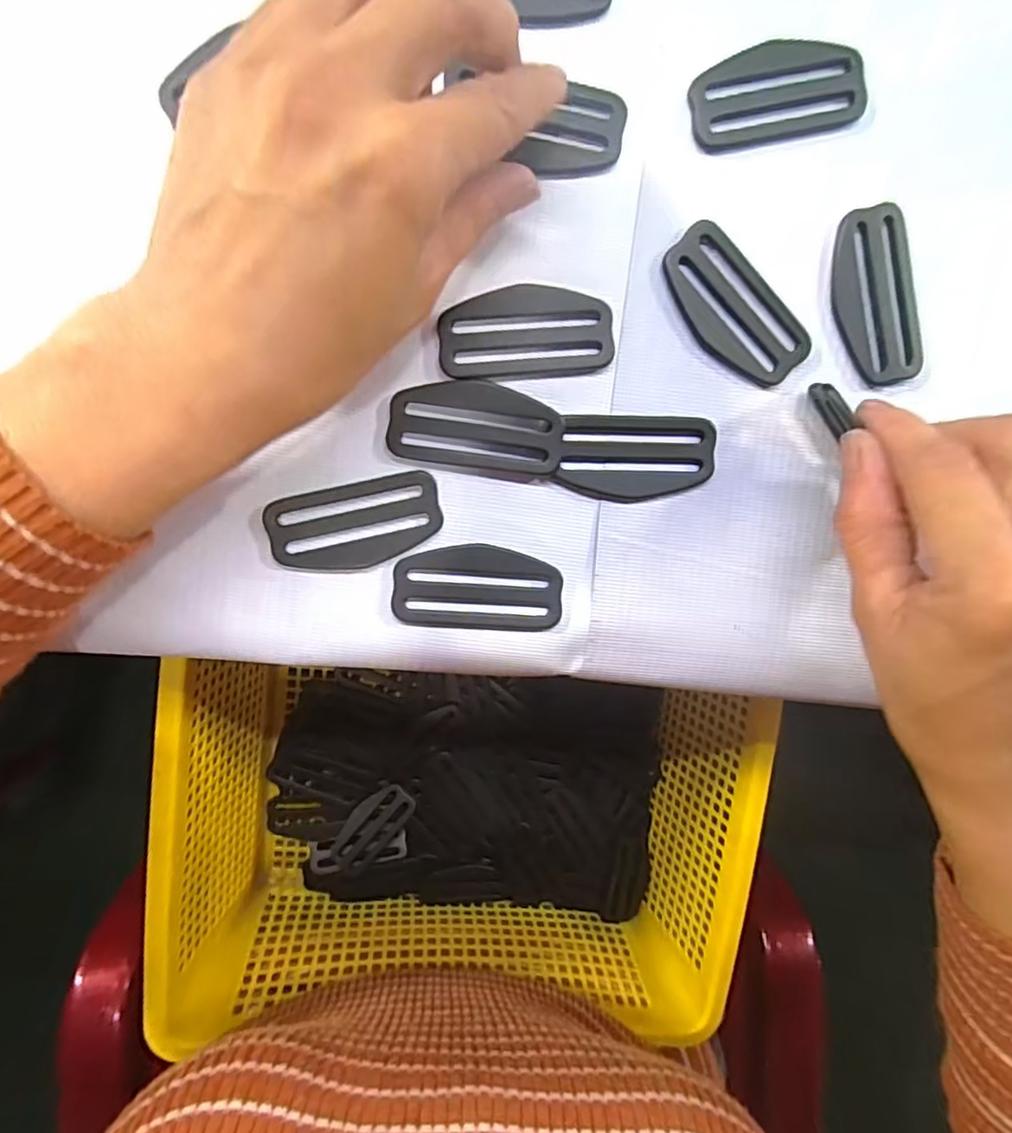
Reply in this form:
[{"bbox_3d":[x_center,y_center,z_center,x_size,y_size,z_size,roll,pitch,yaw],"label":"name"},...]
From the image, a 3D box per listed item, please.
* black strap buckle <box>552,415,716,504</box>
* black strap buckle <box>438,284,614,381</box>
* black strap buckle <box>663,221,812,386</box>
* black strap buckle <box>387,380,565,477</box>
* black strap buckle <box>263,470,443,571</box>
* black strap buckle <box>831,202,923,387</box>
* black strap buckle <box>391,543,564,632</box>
[{"bbox_3d":[0.046,-0.038,0.216,0.054,0.005,0.029,1,98,-2],"label":"black strap buckle"},{"bbox_3d":[0.007,-0.079,0.207,0.058,0.005,0.029,-5,98,-2],"label":"black strap buckle"},{"bbox_3d":[0.079,-0.089,0.210,0.028,0.004,0.059,-45,97,4],"label":"black strap buckle"},{"bbox_3d":[-0.010,-0.048,0.209,0.058,0.005,0.028,8,98,-3],"label":"black strap buckle"},{"bbox_3d":[-0.052,-0.014,0.212,0.058,0.004,0.029,-12,99,0],"label":"black strap buckle"},{"bbox_3d":[0.129,-0.094,0.213,0.027,0.004,0.058,-15,99,0],"label":"black strap buckle"},{"bbox_3d":[-0.010,0.008,0.217,0.058,0.004,0.030,3,98,-3],"label":"black strap buckle"}]

